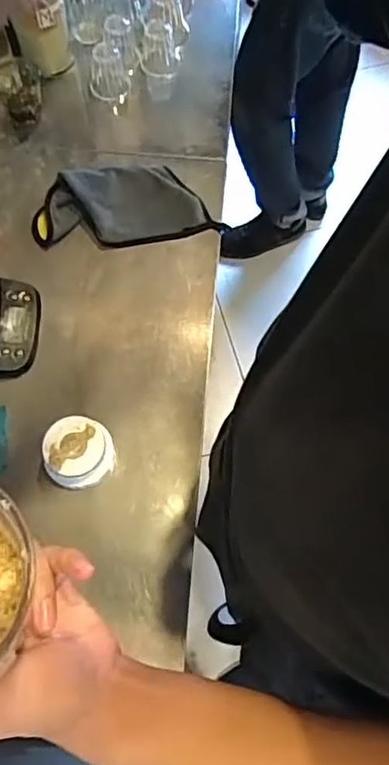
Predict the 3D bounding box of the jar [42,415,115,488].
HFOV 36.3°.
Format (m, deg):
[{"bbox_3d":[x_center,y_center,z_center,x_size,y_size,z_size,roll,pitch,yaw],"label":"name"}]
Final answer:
[{"bbox_3d":[-0.144,0.085,0.743,0.084,0.042,0.078,-6,68,-3],"label":"jar"}]

